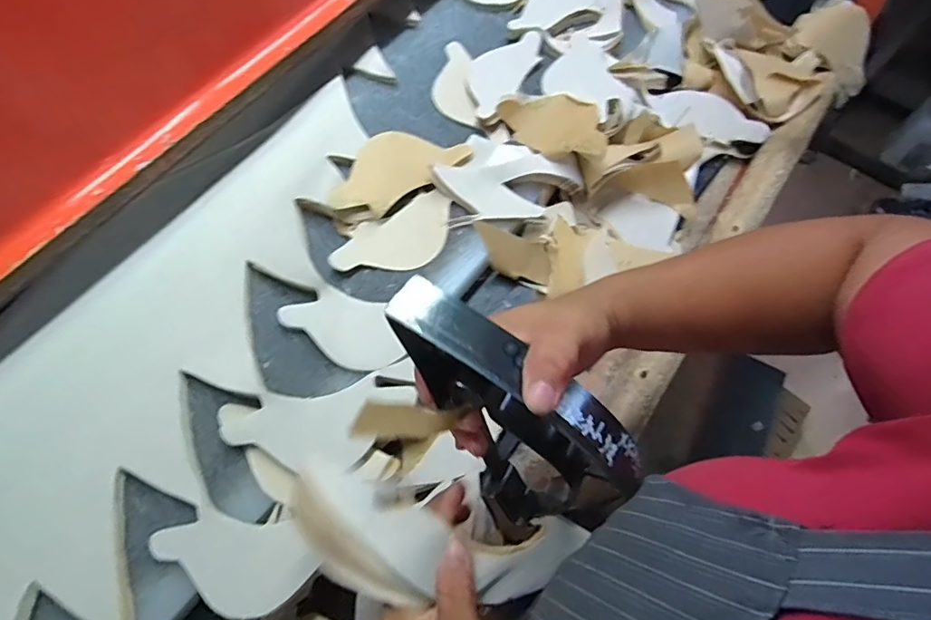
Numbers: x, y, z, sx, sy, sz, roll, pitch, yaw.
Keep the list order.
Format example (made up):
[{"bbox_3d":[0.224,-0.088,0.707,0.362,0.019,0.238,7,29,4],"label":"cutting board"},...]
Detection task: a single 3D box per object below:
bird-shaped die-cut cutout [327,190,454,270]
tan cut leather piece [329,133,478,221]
[{"bbox_3d":[-0.071,-0.074,0.546,0.140,0.010,0.069,-31,77,-16],"label":"bird-shaped die-cut cutout"},{"bbox_3d":[-0.080,-0.160,0.568,0.160,0.013,0.078,-37,77,-16],"label":"tan cut leather piece"}]

